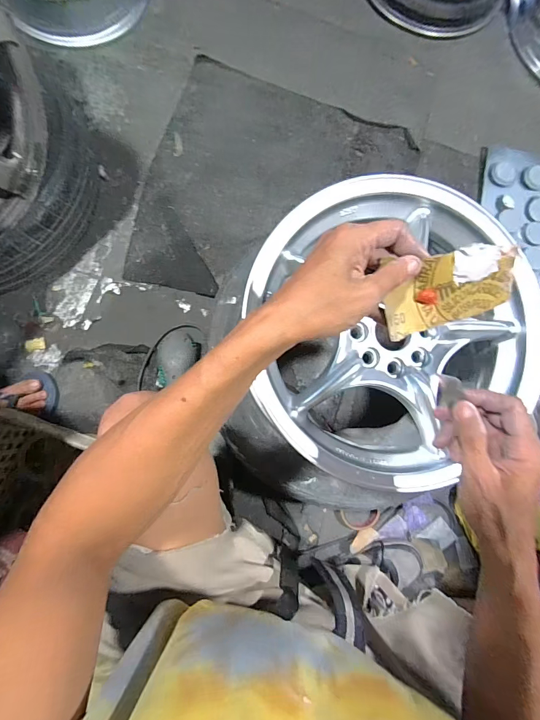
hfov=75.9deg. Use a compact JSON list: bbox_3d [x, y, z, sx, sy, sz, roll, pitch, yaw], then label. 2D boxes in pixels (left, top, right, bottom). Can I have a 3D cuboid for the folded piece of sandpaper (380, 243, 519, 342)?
[{"bbox_3d":[0.154,-0.061,0.298,0.108,0.012,0.067,-11,120,5],"label":"folded piece of sandpaper"}]

